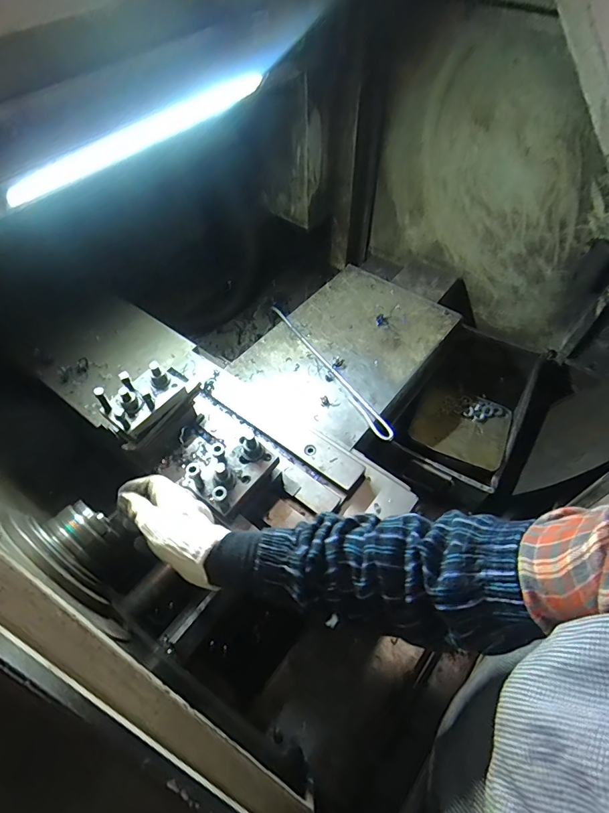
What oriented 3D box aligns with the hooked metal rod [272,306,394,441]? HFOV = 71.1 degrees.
[{"bbox_3d":[0.044,-0.074,0.774,0.025,0.013,0.362,-28,59,-16],"label":"hooked metal rod"}]

